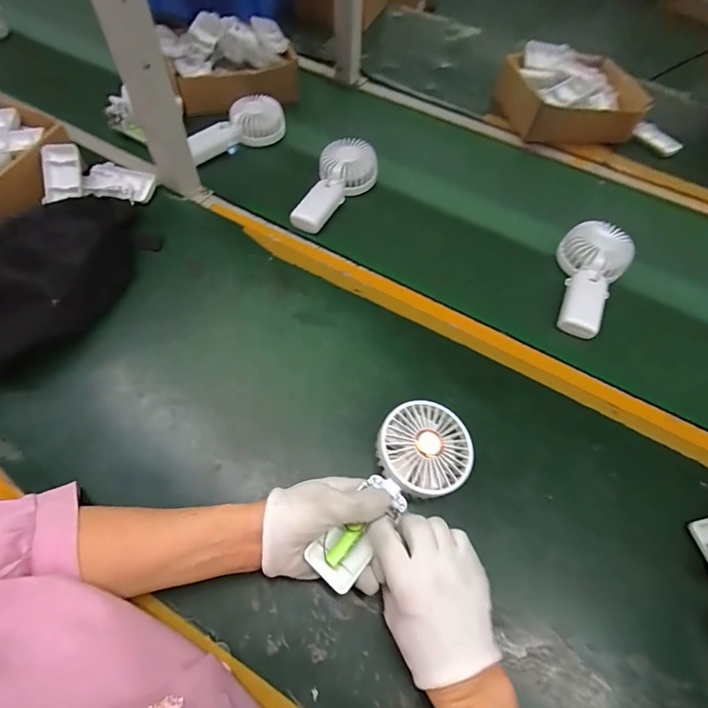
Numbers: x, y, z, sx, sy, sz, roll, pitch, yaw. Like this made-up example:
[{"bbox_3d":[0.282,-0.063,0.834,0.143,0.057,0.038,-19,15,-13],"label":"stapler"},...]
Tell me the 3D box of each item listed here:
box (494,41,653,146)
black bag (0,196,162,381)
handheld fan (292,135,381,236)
[{"bbox_3d":[0.391,-0.476,0.744,0.218,0.073,0.203,-1,59,-4],"label":"box"},{"bbox_3d":[-0.365,-0.076,0.446,0.139,0.072,0.318,29,62,13],"label":"black bag"},{"bbox_3d":[-0.026,-0.249,0.600,0.081,0.049,0.169,20,60,9],"label":"handheld fan"}]

